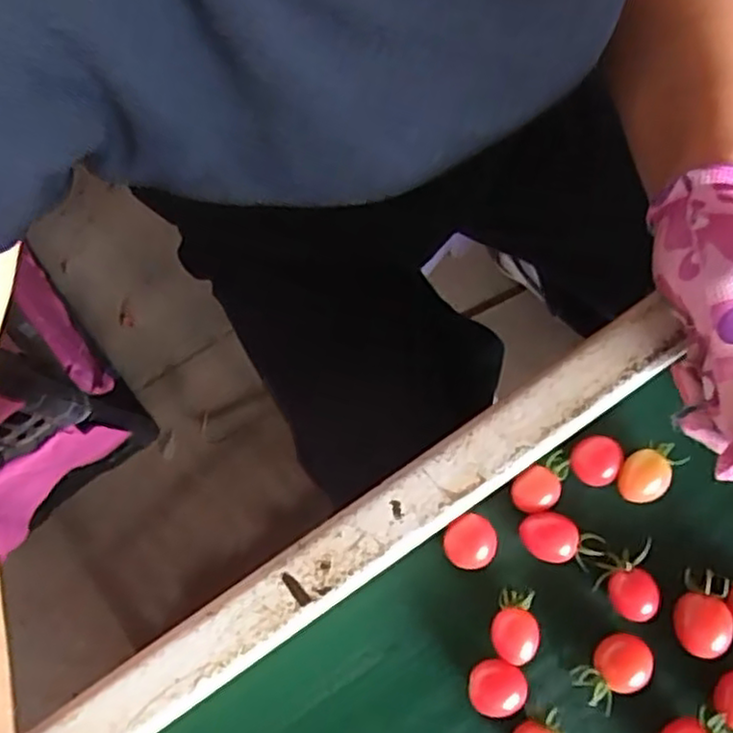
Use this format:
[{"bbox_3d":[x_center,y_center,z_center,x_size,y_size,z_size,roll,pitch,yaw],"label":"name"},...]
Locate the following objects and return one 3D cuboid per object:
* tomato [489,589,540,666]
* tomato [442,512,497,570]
[{"bbox_3d":[0.076,0.134,0.361,0.023,0.023,0.034,12,76,4],"label":"tomato"},{"bbox_3d":[0.054,0.093,0.370,0.026,0.030,0.027,0,76,1],"label":"tomato"}]

